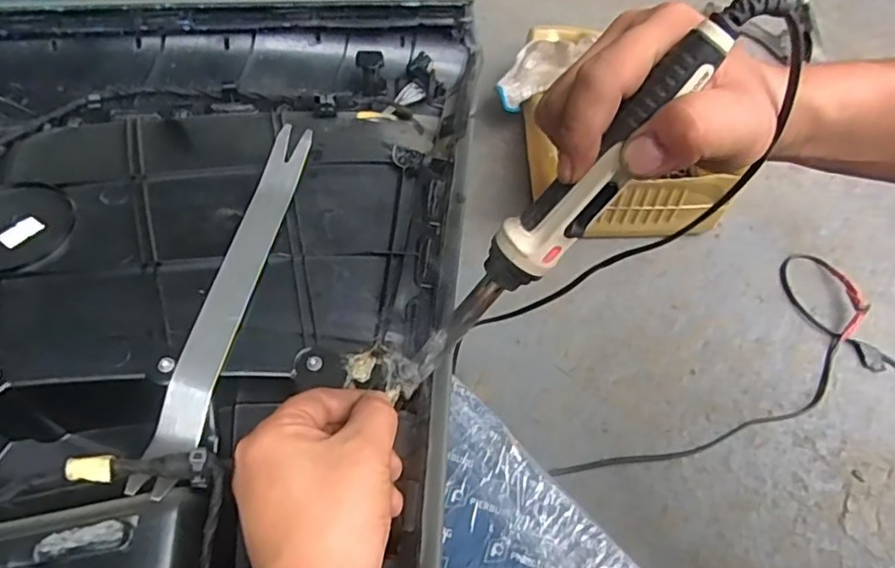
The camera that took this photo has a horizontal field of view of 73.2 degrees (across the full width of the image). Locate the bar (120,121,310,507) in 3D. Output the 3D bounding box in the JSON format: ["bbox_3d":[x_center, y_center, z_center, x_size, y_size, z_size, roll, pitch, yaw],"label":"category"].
[{"bbox_3d":[-0.122,0.000,0.346,0.024,0.018,0.231,9,57,3],"label":"bar"}]

